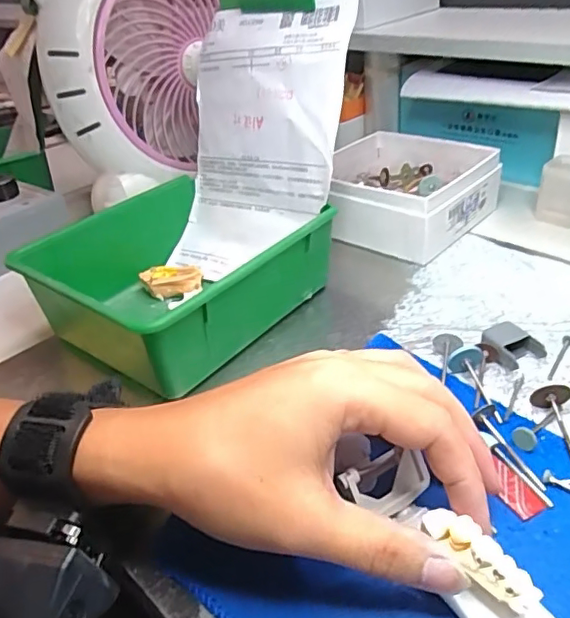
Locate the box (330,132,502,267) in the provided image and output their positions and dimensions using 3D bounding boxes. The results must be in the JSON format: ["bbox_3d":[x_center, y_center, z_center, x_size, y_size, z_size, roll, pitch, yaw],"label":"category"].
[{"bbox_3d":[0.102,-0.105,0.494,0.132,0.053,0.142,22,44,35],"label":"box"}]

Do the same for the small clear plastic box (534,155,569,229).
[{"bbox_3d":[0.241,-0.101,0.477,0.041,0.048,0.029,11,38,24],"label":"small clear plastic box"}]

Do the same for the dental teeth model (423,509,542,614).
[{"bbox_3d":[0.072,0.092,0.207,0.013,0.009,0.045,-31,47,-31],"label":"dental teeth model"}]

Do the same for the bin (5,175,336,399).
[{"bbox_3d":[-0.072,-0.020,0.389,0.156,0.076,0.160,23,44,35],"label":"bin"}]

